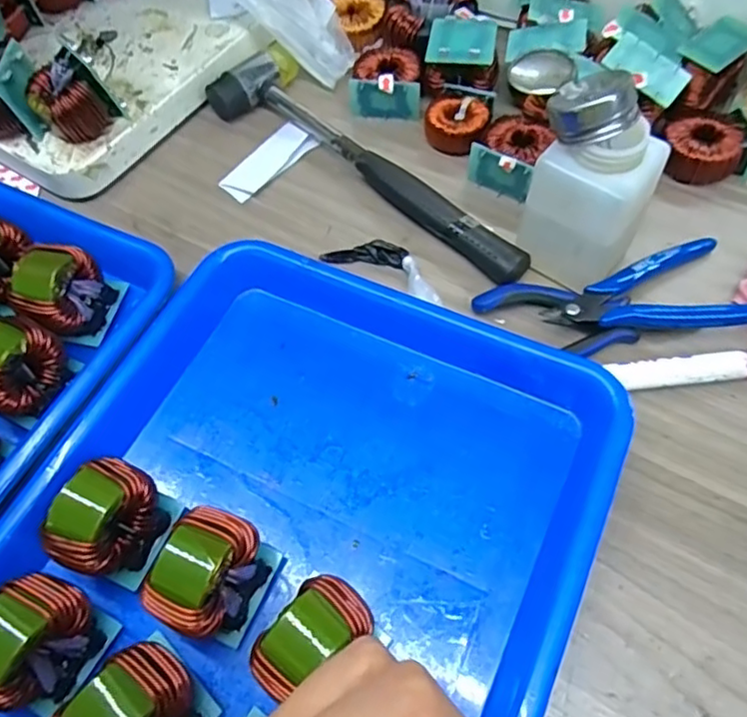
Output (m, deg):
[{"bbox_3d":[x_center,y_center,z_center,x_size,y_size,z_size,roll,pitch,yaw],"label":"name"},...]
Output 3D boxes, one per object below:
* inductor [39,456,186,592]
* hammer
[{"bbox_3d":[-0.121,0.076,0.286,0.034,0.052,0.046,22,64,15],"label":"inductor"},{"bbox_3d":[-0.006,-0.132,0.411,0.260,0.028,0.046,37,69,21],"label":"hammer"}]

